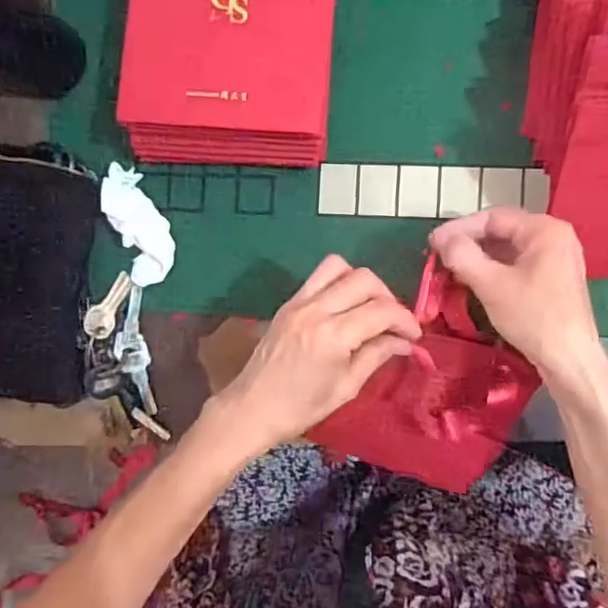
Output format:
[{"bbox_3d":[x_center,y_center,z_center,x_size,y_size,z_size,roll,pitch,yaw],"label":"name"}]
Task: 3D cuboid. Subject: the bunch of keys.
[{"bbox_3d":[-0.148,0.047,0.476,0.048,0.034,0.135,-11,88,6],"label":"bunch of keys"}]

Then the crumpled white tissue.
[{"bbox_3d":[-0.131,-0.064,0.463,0.038,0.023,0.094,-16,88,6],"label":"crumpled white tissue"}]

